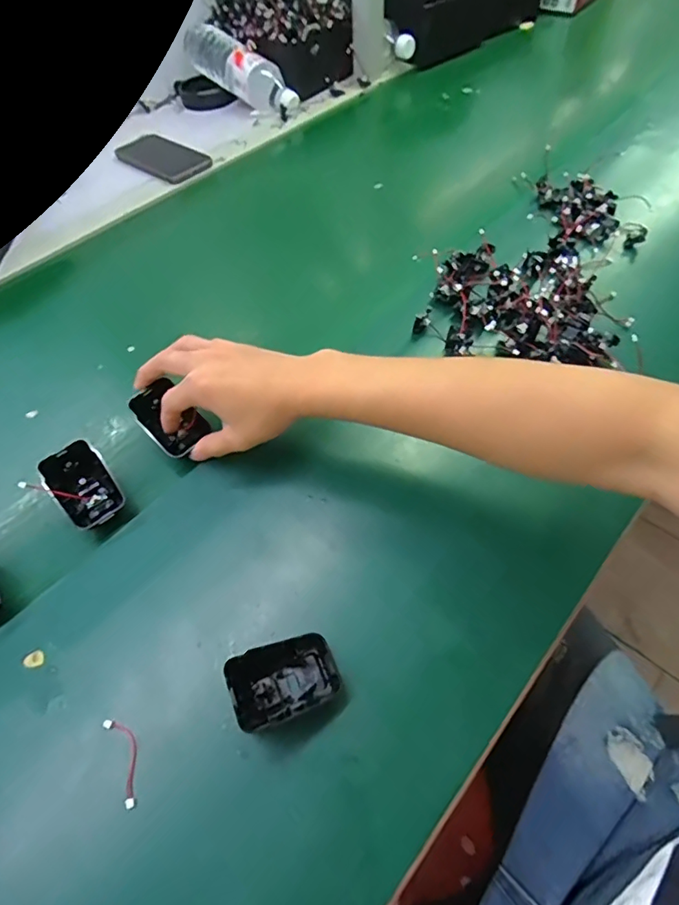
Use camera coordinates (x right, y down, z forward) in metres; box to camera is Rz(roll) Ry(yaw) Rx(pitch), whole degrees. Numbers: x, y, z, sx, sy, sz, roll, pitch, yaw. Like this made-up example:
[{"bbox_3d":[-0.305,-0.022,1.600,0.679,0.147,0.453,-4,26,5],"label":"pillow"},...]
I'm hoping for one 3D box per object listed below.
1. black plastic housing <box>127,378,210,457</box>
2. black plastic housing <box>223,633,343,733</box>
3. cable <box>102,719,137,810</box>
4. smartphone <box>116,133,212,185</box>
[{"bbox_3d":[-0.148,-0.028,0.433,0.068,0.022,0.043,41,54,11],"label":"black plastic housing"},{"bbox_3d":[-0.034,0.141,0.310,0.062,0.040,0.042,-24,57,-13],"label":"black plastic housing"},{"bbox_3d":[-0.132,0.189,0.305,0.014,0.006,0.052,-27,57,-13],"label":"cable"},{"bbox_3d":[-0.272,-0.447,0.750,0.152,0.015,0.079,36,70,25],"label":"smartphone"}]

